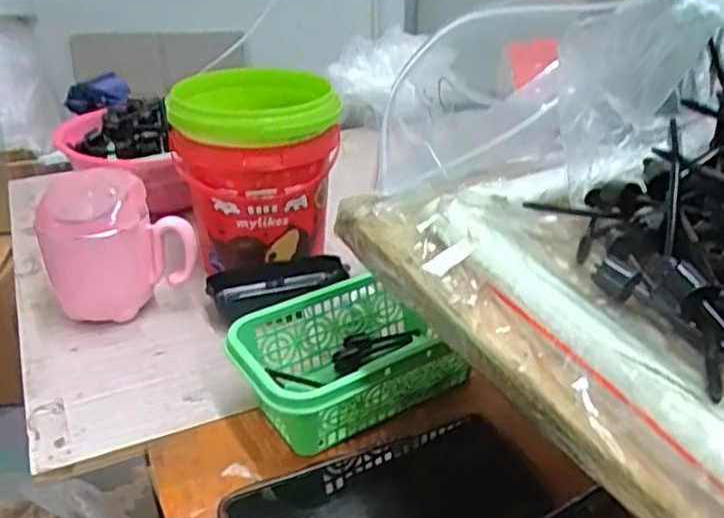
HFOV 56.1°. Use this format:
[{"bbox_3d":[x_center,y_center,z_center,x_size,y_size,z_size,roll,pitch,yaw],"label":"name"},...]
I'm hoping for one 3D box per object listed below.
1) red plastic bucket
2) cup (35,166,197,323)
[{"bbox_3d":[-0.089,-0.080,0.579,0.129,0.130,0.149,-5,29,-8],"label":"red plastic bucket"},{"bbox_3d":[-0.189,-0.011,0.527,0.105,0.107,0.069,-12,31,-20],"label":"cup"}]

